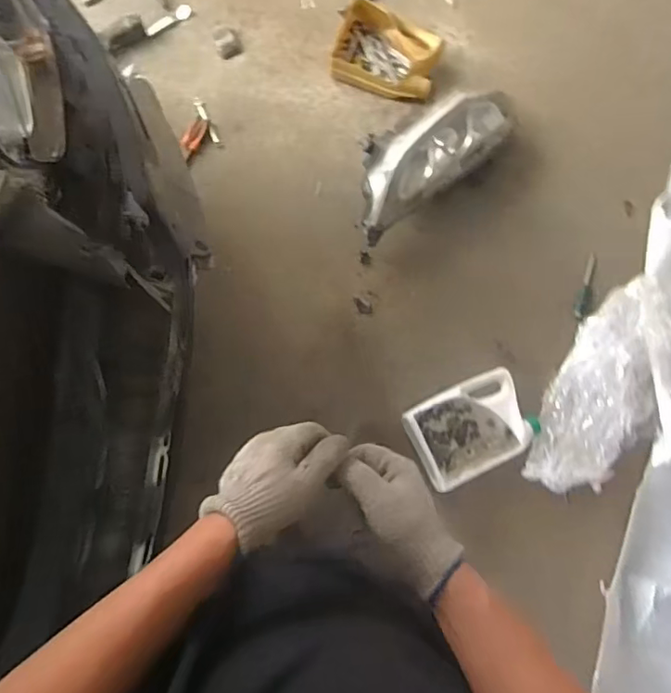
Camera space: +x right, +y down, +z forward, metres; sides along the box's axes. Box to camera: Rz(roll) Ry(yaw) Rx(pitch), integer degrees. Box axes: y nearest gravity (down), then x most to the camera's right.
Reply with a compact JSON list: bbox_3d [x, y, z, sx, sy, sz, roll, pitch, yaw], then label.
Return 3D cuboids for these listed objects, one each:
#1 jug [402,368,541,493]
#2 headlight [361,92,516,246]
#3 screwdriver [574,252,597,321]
[{"bbox_3d":[0.336,0.208,1.384,0.293,0.134,0.215,-25,84,-6],"label":"jug"},{"bbox_3d":[0.242,-0.493,1.389,0.493,0.154,0.189,-35,83,-9],"label":"headlight"},{"bbox_3d":[0.685,-0.165,1.493,0.041,0.027,0.192,20,81,0],"label":"screwdriver"}]

